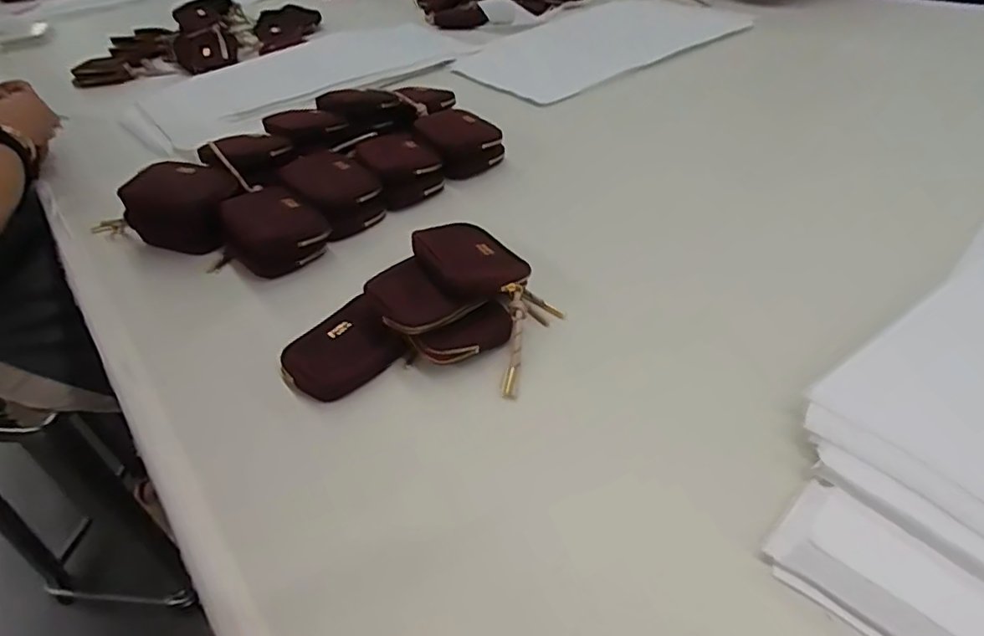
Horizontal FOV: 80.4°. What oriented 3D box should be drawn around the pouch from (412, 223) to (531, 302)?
[{"bbox_3d":[-0.022,-0.055,0.558,0.086,0.030,0.118,-21,42,-16],"label":"pouch"}]

